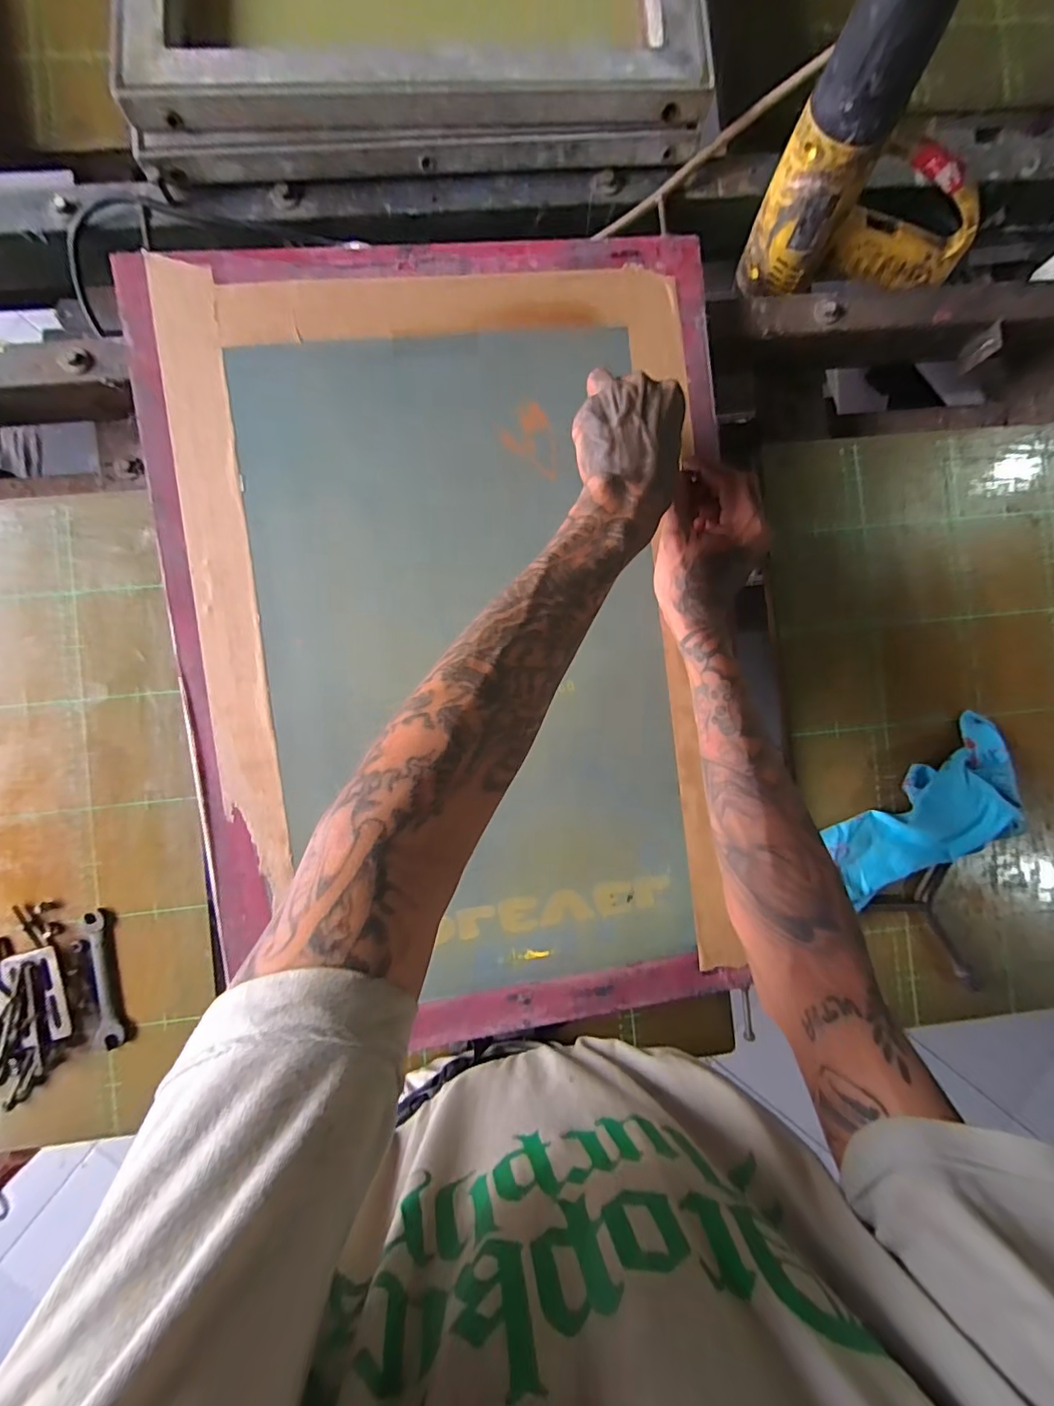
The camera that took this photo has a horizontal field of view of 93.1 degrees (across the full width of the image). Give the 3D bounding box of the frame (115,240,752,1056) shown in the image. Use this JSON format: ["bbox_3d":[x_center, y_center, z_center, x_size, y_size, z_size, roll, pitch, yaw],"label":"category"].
[{"bbox_3d":[-0.055,-0.038,0.424,0.451,0.028,0.650,-6,93,-8],"label":"frame"}]

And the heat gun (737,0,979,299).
[{"bbox_3d":[0.303,-0.430,0.400,0.198,0.199,0.069,1,89,-2],"label":"heat gun"}]

